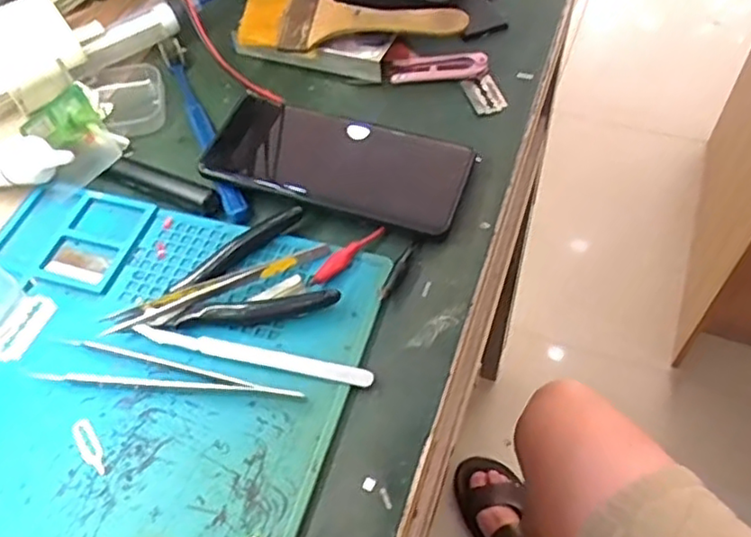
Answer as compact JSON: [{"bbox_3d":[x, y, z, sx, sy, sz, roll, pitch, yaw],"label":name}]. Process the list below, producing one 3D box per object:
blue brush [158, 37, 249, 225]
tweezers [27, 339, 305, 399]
[{"bbox_3d":[-0.122,-0.102,0.462,0.017,0.011,0.188,-20,57,-11],"label":"blue brush"},{"bbox_3d":[-0.109,0.053,0.354,0.145,0.008,0.024,5,56,6],"label":"tweezers"}]

